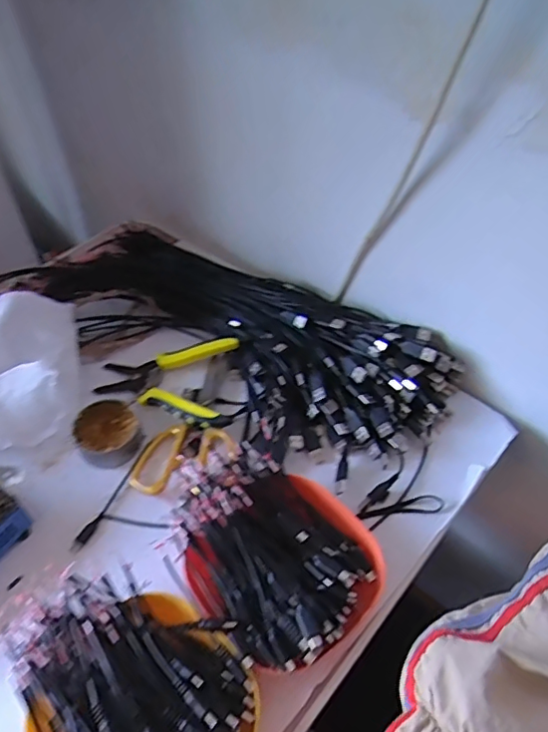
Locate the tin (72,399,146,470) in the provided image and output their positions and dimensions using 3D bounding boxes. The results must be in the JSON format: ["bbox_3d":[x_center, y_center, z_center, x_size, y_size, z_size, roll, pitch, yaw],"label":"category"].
[{"bbox_3d":[-0.161,0.064,0.550,0.060,0.023,0.068,-25,53,-20],"label":"tin"}]

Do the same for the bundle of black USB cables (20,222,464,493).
[{"bbox_3d":[-0.058,-0.050,0.627,0.491,0.048,0.210,30,56,24],"label":"bundle of black USB cables"}]

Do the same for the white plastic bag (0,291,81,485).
[{"bbox_3d":[-0.263,0.010,0.550,0.130,0.087,0.167,15,51,13],"label":"white plastic bag"}]

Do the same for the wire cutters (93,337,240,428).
[{"bbox_3d":[-0.114,0.017,0.584,0.144,0.015,0.109,0,49,0],"label":"wire cutters"}]

